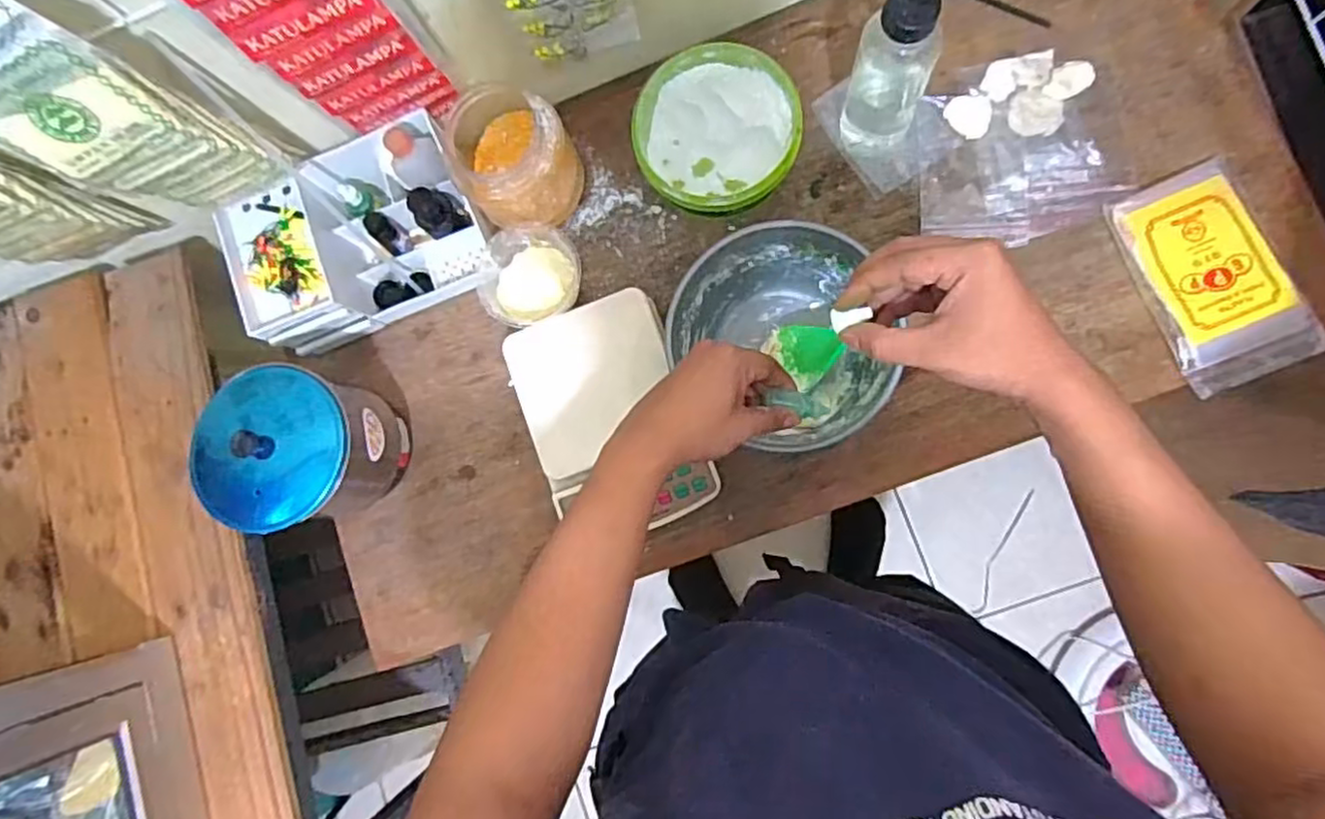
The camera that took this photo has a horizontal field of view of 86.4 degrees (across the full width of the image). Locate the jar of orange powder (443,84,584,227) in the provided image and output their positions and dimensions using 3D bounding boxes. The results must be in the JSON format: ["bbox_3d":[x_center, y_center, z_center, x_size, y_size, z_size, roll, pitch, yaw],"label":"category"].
[{"bbox_3d":[-0.147,-0.245,0.687,0.112,0.116,0.128,-40,81,2],"label":"jar of orange powder"}]

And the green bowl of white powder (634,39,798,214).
[{"bbox_3d":[0.054,-0.266,0.689,0.151,0.059,0.153,-1,85,7],"label":"green bowl of white powder"}]

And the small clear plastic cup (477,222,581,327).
[{"bbox_3d":[-0.133,-0.131,0.707,0.099,0.053,0.096,-1,85,7],"label":"small clear plastic cup"}]

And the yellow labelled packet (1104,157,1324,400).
[{"bbox_3d":[0.501,-0.122,0.641,0.113,0.024,0.197,-23,82,4],"label":"yellow labelled packet"}]

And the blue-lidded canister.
[{"bbox_3d":[-0.325,0.039,0.654,0.140,0.161,0.135,4,85,7],"label":"blue-lidded canister"}]

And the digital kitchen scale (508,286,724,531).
[{"bbox_3d":[-0.049,0.008,0.686,0.150,0.049,0.216,-20,83,5],"label":"digital kitchen scale"}]

